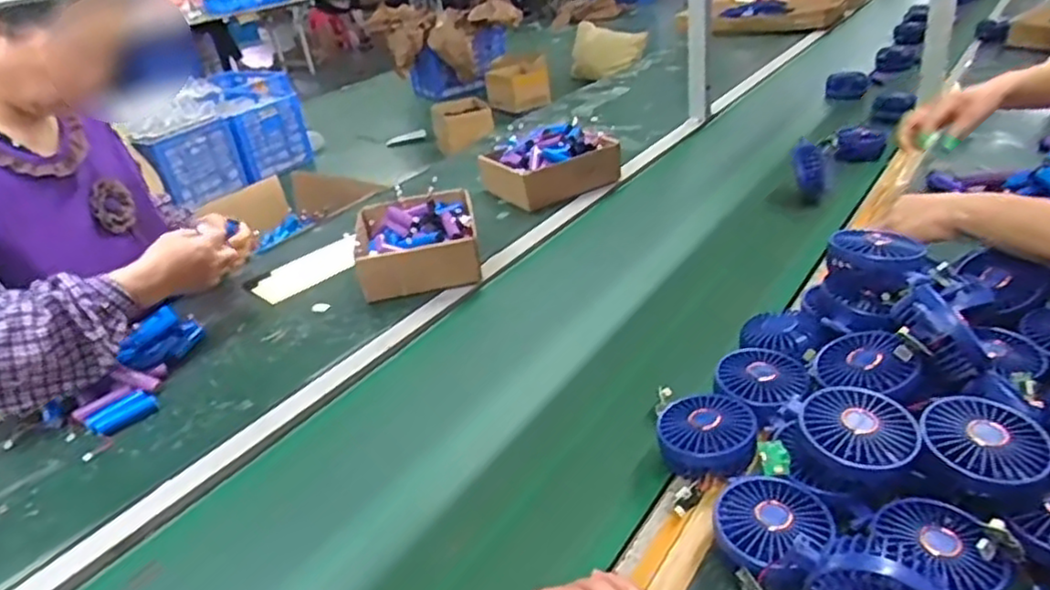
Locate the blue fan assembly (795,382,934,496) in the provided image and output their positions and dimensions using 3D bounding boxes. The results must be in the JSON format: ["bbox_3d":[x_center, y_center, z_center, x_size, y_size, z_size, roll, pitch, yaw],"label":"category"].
[{"bbox_3d":[0.271,0.120,0.561,0.088,0.051,0.087,-6,29,3],"label":"blue fan assembly"}]

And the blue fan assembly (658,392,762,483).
[{"bbox_3d":[0.169,0.132,0.639,0.084,0.045,0.083,-6,29,3],"label":"blue fan assembly"}]

